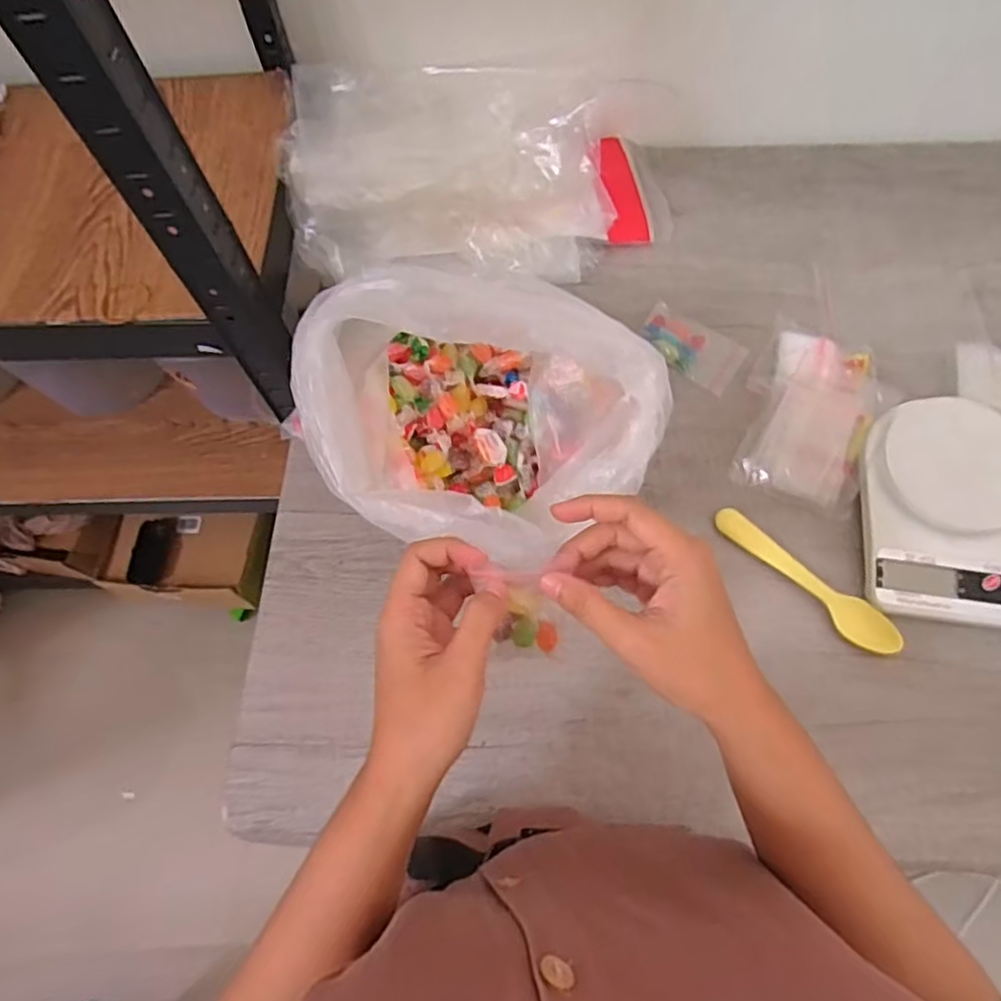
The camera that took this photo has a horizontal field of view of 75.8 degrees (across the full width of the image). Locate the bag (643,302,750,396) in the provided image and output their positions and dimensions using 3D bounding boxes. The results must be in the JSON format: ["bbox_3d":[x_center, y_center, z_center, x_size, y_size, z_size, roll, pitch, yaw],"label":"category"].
[{"bbox_3d":[0.176,-0.145,0.592,0.095,0.014,0.059,34,72,16],"label":"bag"}]

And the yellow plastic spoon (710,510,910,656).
[{"bbox_3d":[0.234,0.058,0.493,0.029,0.012,0.155,-41,71,-14],"label":"yellow plastic spoon"}]

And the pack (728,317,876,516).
[{"bbox_3d":[0.265,-0.083,0.547,0.096,0.026,0.179,17,68,10],"label":"pack"}]

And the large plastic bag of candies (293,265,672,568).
[{"bbox_3d":[-0.007,-0.043,0.440,0.223,0.184,0.164,10,67,7],"label":"large plastic bag of candies"}]

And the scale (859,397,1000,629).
[{"bbox_3d":[0.347,0.006,0.491,0.127,0.031,0.171,5,67,5],"label":"scale"}]

